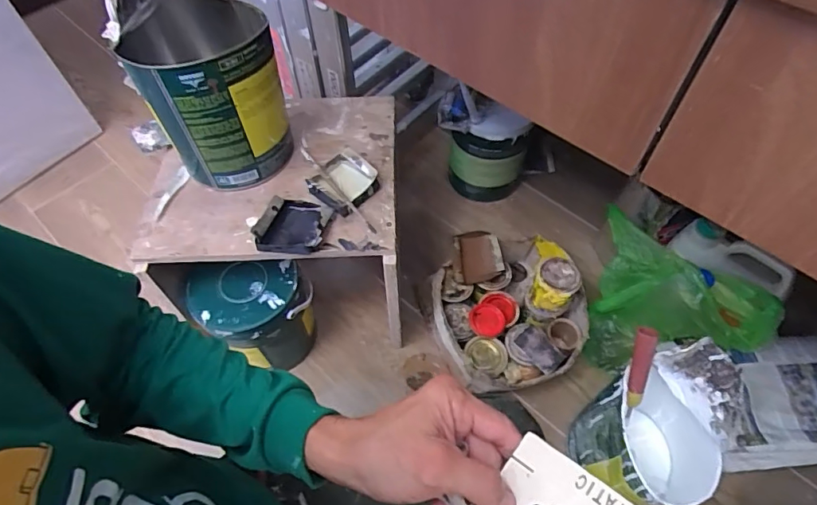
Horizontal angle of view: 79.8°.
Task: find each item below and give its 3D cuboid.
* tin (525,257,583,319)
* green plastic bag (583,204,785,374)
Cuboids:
[{"bbox_3d":[0.242,0.058,0.817,0.075,0.075,0.073,0,57,1],"label":"tin"},{"bbox_3d":[0.427,0.068,0.809,0.227,0.228,0.197,2,57,2],"label":"green plastic bag"}]

